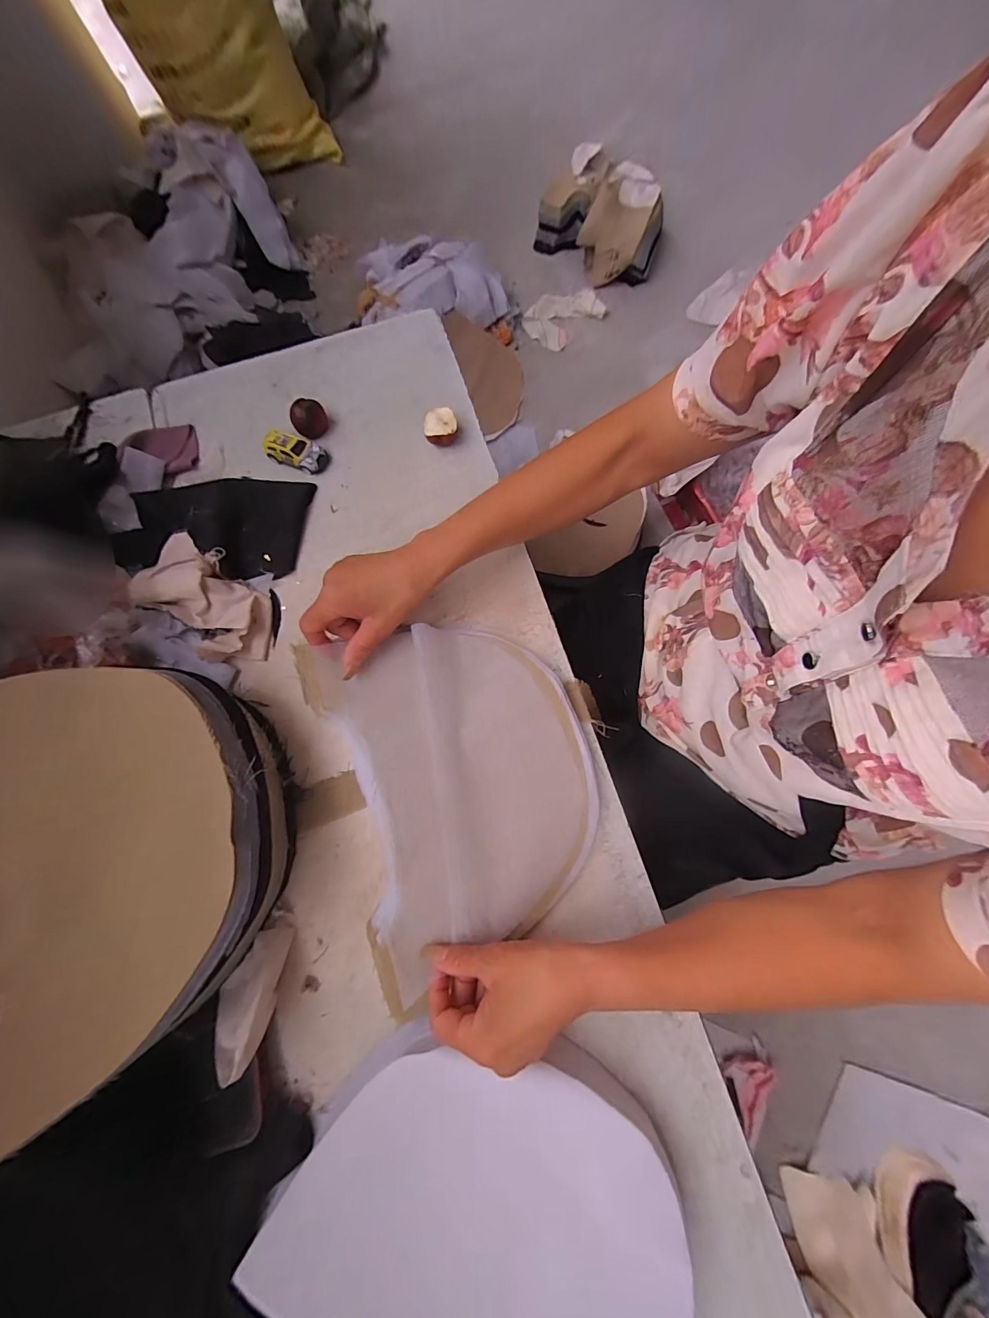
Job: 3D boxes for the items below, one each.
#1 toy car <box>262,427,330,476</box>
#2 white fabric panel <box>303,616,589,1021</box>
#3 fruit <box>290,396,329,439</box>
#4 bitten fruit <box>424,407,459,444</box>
[{"bbox_3d":[-0.205,-0.215,0.440,0.063,0.026,0.027,20,79,7],"label":"toy car"},{"bbox_3d":[-0.023,0.090,0.353,0.195,0.024,0.253,-19,75,-4],"label":"white fabric panel"},{"bbox_3d":[-0.194,-0.250,0.449,0.035,0.032,0.030,-29,78,-4],"label":"fruit"},{"bbox_3d":[-0.055,-0.239,0.442,0.032,0.025,0.035,0,77,2],"label":"bitten fruit"}]

